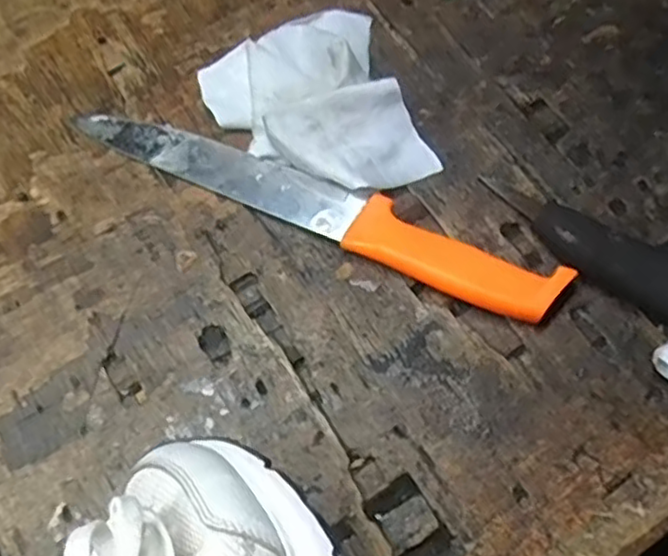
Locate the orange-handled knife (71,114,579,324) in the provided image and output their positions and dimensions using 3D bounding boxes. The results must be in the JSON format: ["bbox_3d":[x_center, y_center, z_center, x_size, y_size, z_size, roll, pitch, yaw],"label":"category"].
[{"bbox_3d":[-0.013,-0.042,0.380,0.282,0.015,0.032,24,70,10],"label":"orange-handled knife"}]

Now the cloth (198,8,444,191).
[{"bbox_3d":[-0.013,-0.101,0.397,0.108,0.026,0.128,-20,69,-7],"label":"cloth"}]

